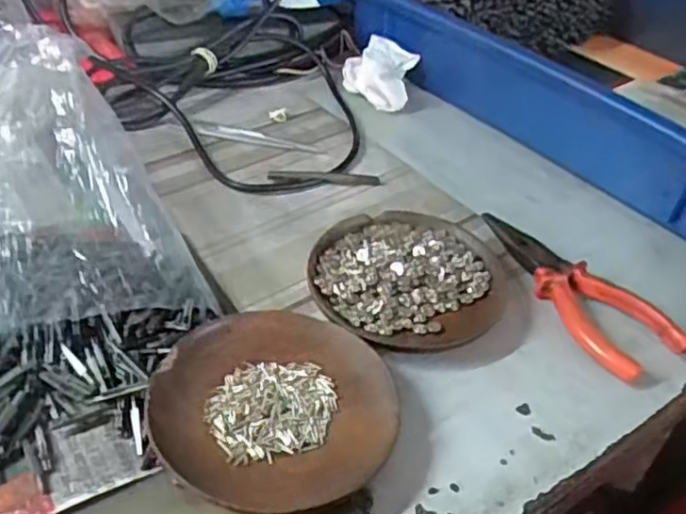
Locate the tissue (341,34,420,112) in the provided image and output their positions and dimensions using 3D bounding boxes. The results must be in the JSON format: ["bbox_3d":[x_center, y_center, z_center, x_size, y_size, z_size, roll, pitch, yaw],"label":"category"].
[{"bbox_3d":[0.031,-0.157,0.585,0.061,0.045,0.068,7,41,2],"label":"tissue"}]

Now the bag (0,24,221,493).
[{"bbox_3d":[-0.154,-0.018,0.369,0.152,0.084,0.279,-6,42,-13],"label":"bag"}]

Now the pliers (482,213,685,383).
[{"bbox_3d":[0.139,0.016,0.422,0.052,0.016,0.144,-17,45,-24],"label":"pliers"}]

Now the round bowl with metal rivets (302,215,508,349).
[{"bbox_3d":[0.037,0.010,0.410,0.113,0.020,0.106,3,41,-3],"label":"round bowl with metal rivets"}]

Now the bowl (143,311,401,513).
[{"bbox_3d":[-0.033,0.072,0.329,0.111,0.018,0.109,3,41,-3],"label":"bowl"}]

